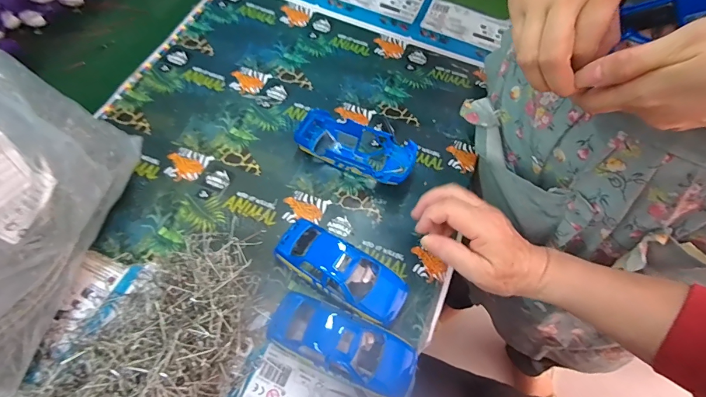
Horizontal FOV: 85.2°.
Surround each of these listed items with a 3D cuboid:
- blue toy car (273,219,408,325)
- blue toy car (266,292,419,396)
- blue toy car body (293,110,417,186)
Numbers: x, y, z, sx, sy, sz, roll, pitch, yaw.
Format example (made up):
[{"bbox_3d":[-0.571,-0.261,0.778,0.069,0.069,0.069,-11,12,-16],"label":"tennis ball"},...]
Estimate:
[{"bbox_3d":[-0.011,0.069,0.365,0.126,0.040,0.053,31,65,11],"label":"blue toy car"},{"bbox_3d":[-0.009,0.128,0.337,0.130,0.035,0.048,23,64,8],"label":"blue toy car"},{"bbox_3d":[0.003,-0.056,0.437,0.136,0.036,0.073,20,63,6],"label":"blue toy car body"}]

